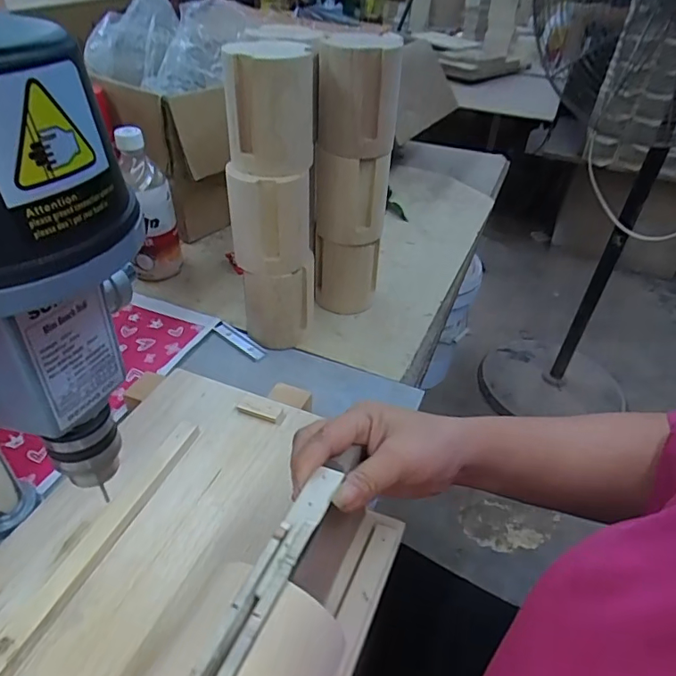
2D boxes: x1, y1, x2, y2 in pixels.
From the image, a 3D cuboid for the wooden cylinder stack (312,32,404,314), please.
[{"bbox_3d":[0.015,-0.154,0.558,0.064,0.302,0.074,27,45,27],"label":"wooden cylinder stack"}]

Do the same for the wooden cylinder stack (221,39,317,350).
[{"bbox_3d":[-0.065,-0.126,0.519,0.078,0.295,0.090,3,39,0],"label":"wooden cylinder stack"}]

